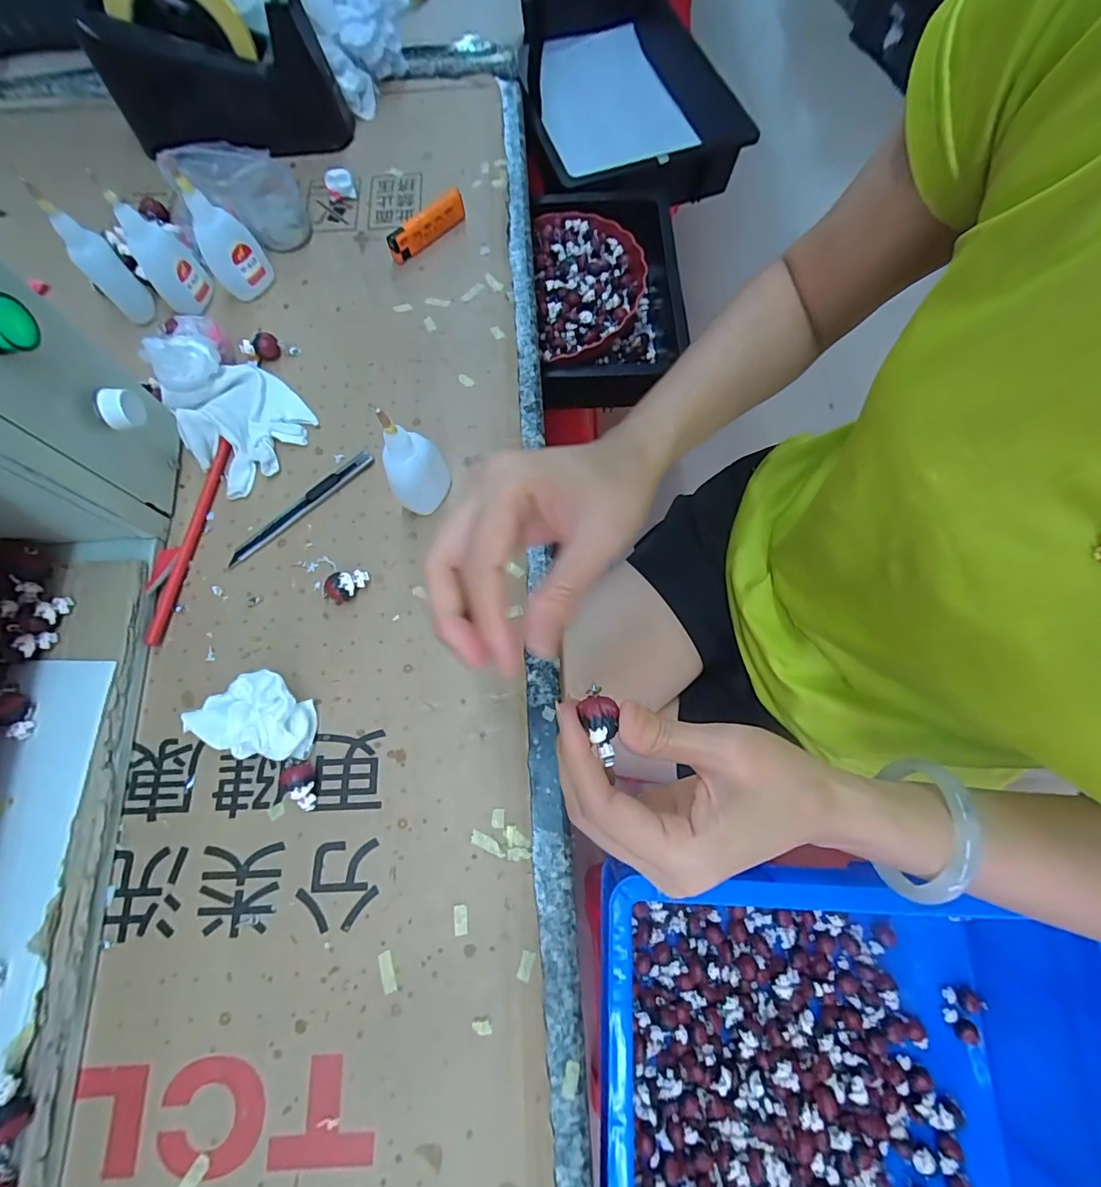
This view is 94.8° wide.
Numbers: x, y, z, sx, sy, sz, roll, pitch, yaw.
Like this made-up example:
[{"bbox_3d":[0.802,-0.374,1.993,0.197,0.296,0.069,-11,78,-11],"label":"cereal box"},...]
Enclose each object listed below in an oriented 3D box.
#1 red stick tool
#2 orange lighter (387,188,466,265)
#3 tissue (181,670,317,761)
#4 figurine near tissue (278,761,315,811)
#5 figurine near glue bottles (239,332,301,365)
[{"bbox_3d":[-0.270,-0.042,0.371,0.022,0.012,0.157,10,73,2],"label":"red stick tool"},{"bbox_3d":[-0.110,-0.329,0.451,0.079,0.028,0.011,-40,77,-12],"label":"orange lighter"},{"bbox_3d":[-0.194,0.079,0.330,0.076,0.034,0.051,3,73,0],"label":"tissue"},{"bbox_3d":[-0.160,0.123,0.323,0.021,0.018,0.028,4,73,0],"label":"figurine near tissue"},{"bbox_3d":[-0.235,-0.204,0.420,0.044,0.014,0.017,-10,73,-4],"label":"figurine near glue bottles"}]

